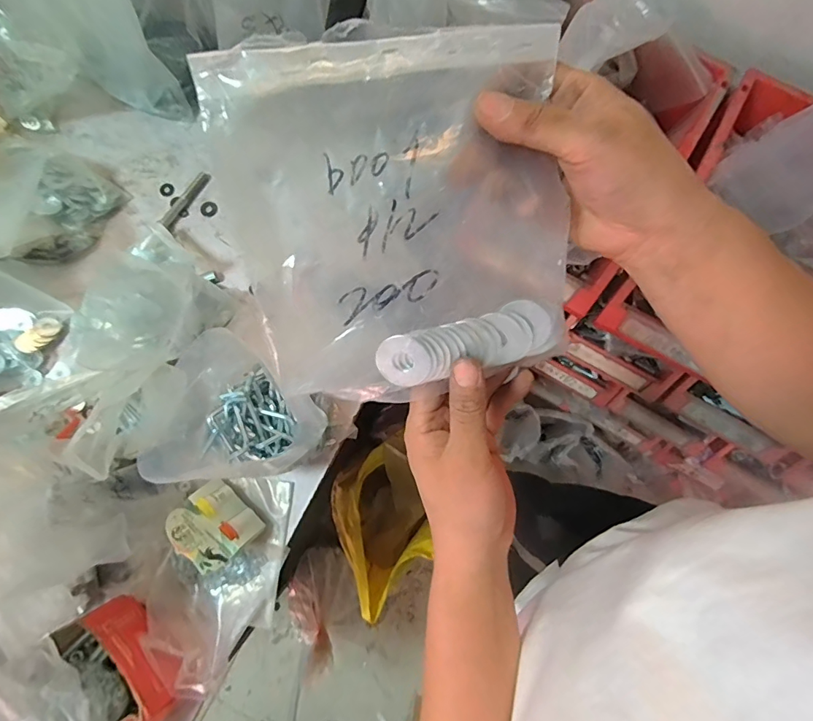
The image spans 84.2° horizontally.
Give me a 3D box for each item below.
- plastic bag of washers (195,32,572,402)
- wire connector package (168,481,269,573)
[{"bbox_3d":[0.001,-0.073,0.254,0.179,0.019,0.189,-10,111,-4],"label":"plastic bag of washers"},{"bbox_3d":[-0.244,0.207,0.568,0.092,0.014,0.094,41,41,6],"label":"wire connector package"}]

